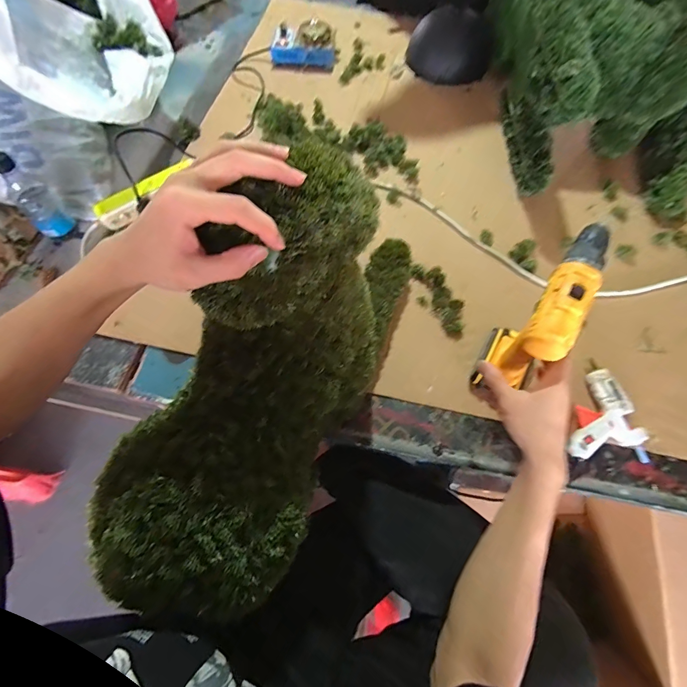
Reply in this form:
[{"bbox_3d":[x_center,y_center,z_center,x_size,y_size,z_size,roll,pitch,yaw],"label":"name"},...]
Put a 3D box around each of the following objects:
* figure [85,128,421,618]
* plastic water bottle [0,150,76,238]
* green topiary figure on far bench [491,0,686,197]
[{"bbox_3d":[-0.088,0.042,0.403,0.196,0.191,0.442,26,95,9],"label":"figure"},{"bbox_3d":[-0.541,-0.259,0.641,0.060,0.143,0.069,-37,71,-17],"label":"plastic water bottle"},{"bbox_3d":[0.510,-0.551,0.758,0.338,0.247,0.467,4,65,-1],"label":"green topiary figure on far bench"}]

